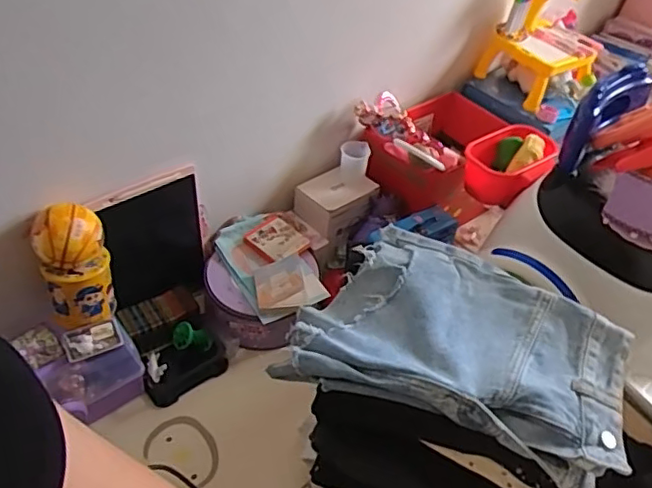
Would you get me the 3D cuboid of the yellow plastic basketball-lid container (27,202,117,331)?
[{"bbox_3d":[-0.356,0.032,0.820,0.090,0.173,0.076,-17,49,-23],"label":"yellow plastic basketball-lid container"}]

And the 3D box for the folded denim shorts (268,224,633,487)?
[{"bbox_3d":[0.157,0.114,0.659,0.346,0.058,0.245,23,46,16],"label":"folded denim shorts"}]

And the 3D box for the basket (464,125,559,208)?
[{"bbox_3d":[0.336,-0.146,1.061,0.139,0.095,0.155,27,47,19],"label":"basket"}]

